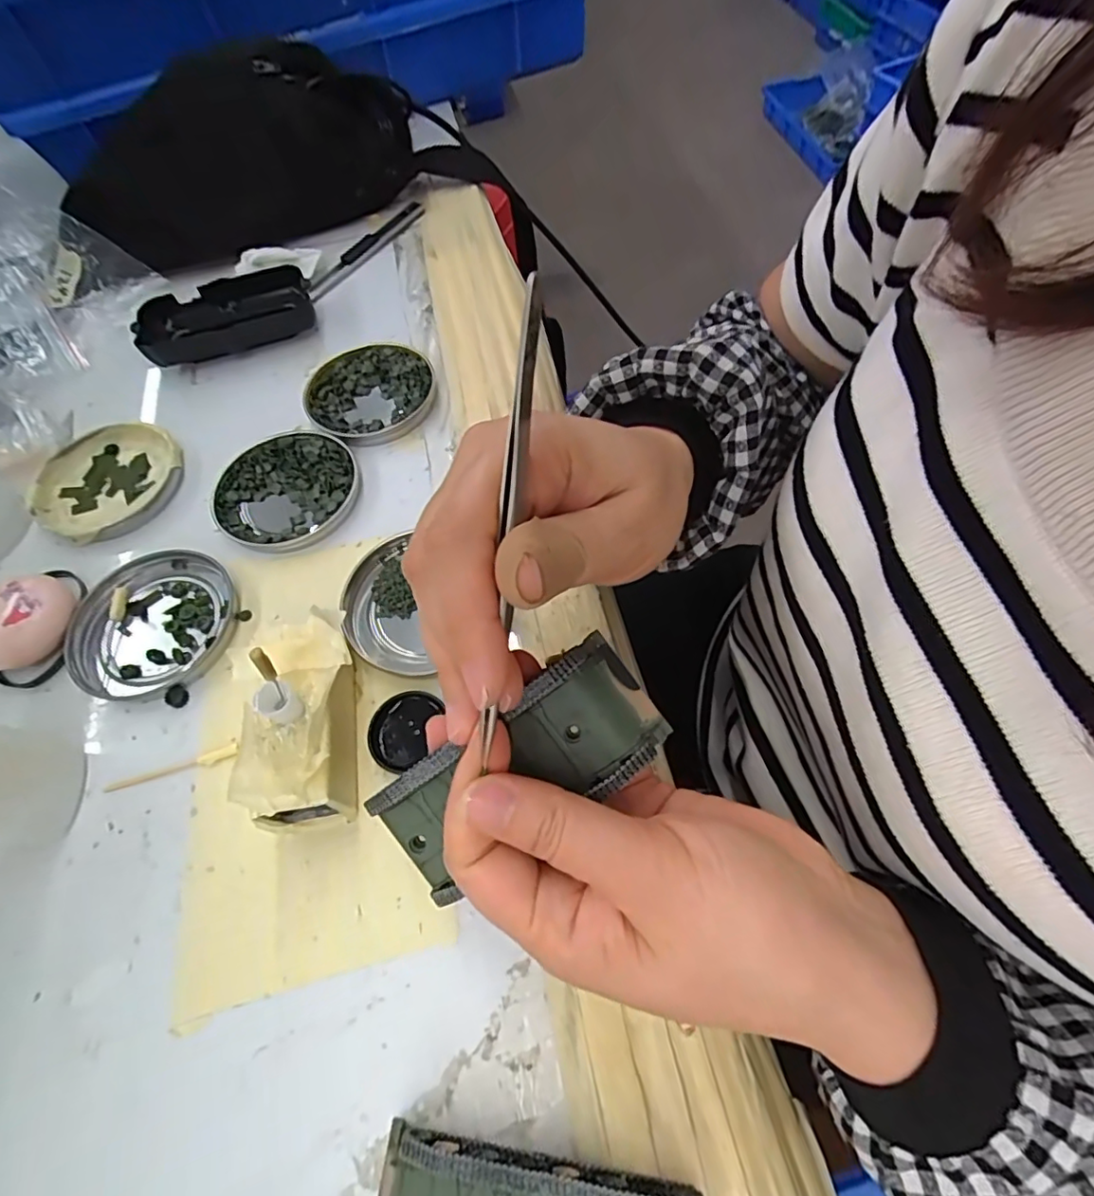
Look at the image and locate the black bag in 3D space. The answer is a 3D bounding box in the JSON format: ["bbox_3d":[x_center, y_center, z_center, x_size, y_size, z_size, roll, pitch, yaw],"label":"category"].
[{"bbox_3d":[-0.223,-0.322,0.422,0.243,0.093,0.073,-22,62,-7],"label":"black bag"}]

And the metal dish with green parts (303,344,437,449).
[{"bbox_3d":[-0.108,-0.127,0.355,0.076,0.007,0.077,-2,62,3],"label":"metal dish with green parts"}]

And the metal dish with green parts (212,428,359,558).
[{"bbox_3d":[-0.144,-0.060,0.324,0.077,0.009,0.077,-2,62,3],"label":"metal dish with green parts"}]

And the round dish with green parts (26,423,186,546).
[{"bbox_3d":[-0.254,-0.068,0.337,0.074,0.013,0.078,-2,62,3],"label":"round dish with green parts"}]

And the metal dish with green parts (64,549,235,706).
[{"bbox_3d":[-0.197,0.013,0.289,0.074,0.009,0.078,-5,62,1],"label":"metal dish with green parts"}]

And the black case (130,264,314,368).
[{"bbox_3d":[-0.214,-0.187,0.388,0.110,0.023,0.048,-23,63,-8],"label":"black case"}]

